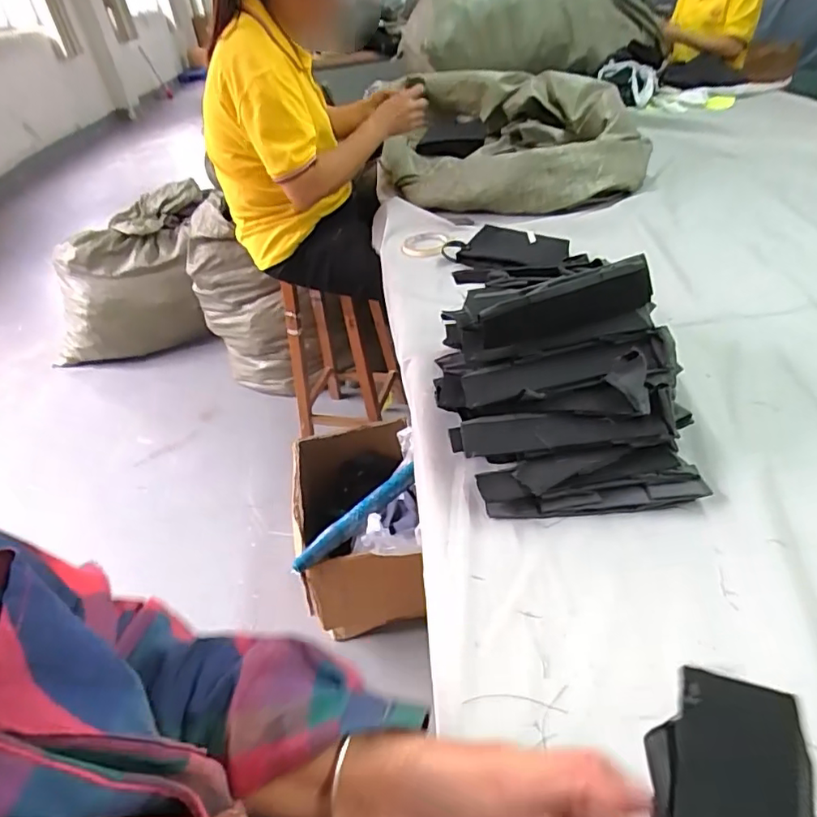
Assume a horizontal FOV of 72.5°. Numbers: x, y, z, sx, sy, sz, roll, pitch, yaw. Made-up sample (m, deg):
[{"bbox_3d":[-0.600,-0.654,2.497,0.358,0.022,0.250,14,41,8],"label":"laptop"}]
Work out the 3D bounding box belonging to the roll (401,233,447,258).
[{"bbox_3d":[0.034,-0.313,1.061,0.079,0.015,0.090,7,40,16],"label":"roll"}]

